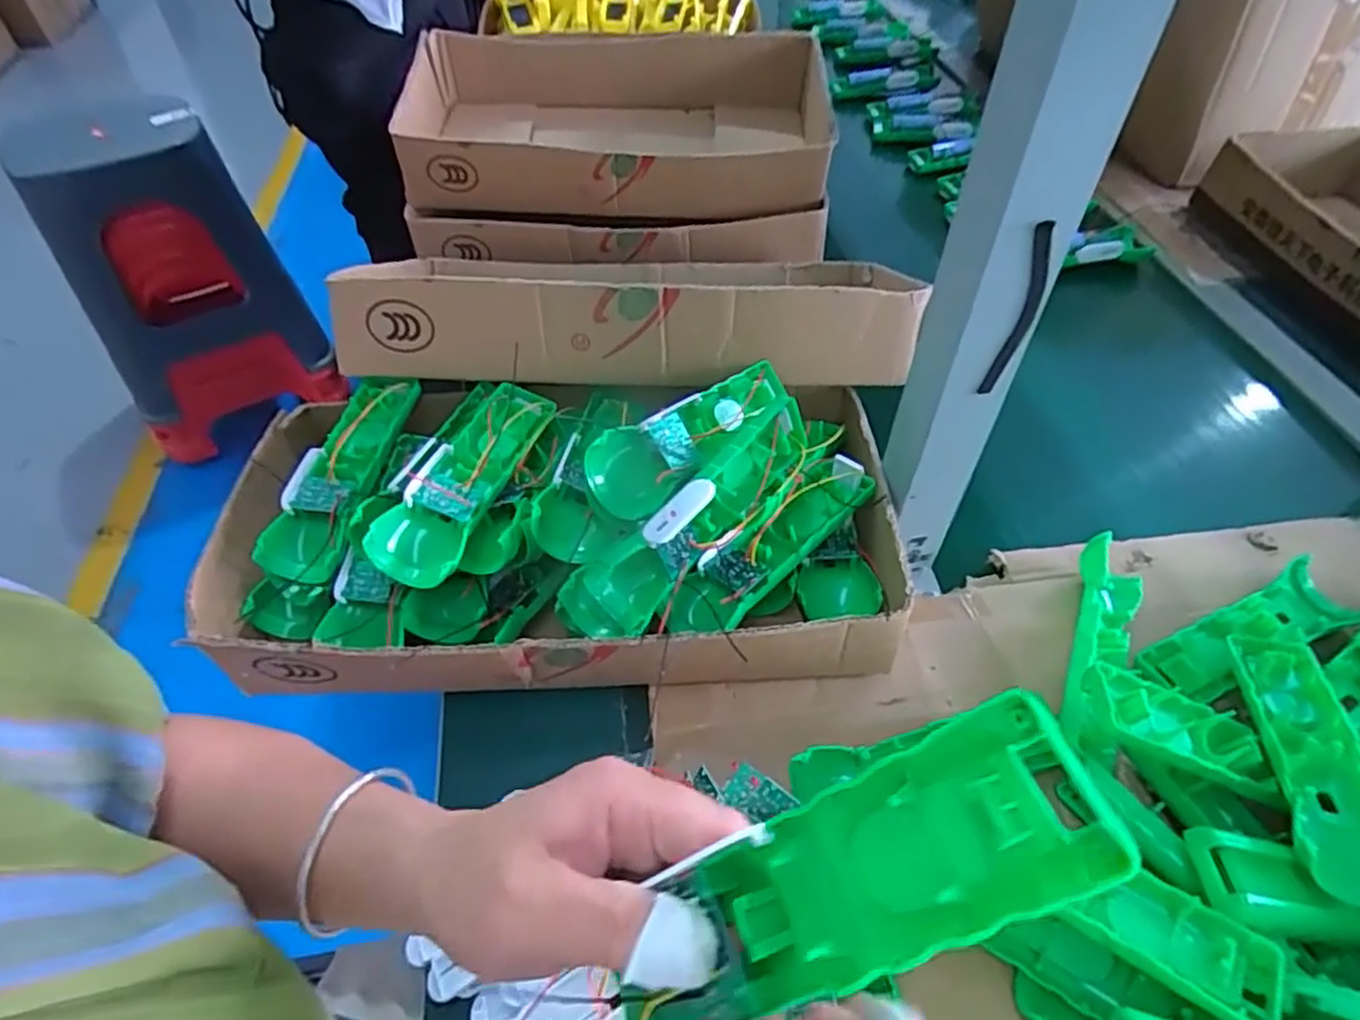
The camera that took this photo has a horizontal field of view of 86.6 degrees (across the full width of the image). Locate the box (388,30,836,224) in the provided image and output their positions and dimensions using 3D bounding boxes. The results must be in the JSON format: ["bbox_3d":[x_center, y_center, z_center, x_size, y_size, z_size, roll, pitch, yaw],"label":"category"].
[{"bbox_3d":[-0.059,-0.415,0.772,0.426,0.099,0.272,-1,50,0],"label":"box"}]

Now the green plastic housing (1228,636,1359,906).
[{"bbox_3d":[0.331,0.122,0.383,0.048,0.028,0.165,13,38,11],"label":"green plastic housing"}]

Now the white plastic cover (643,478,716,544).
[{"bbox_3d":[0.000,0.000,0.401,0.048,0.007,0.016,-44,61,-14],"label":"white plastic cover"}]

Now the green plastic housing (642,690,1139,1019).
[{"bbox_3d":[0.036,0.101,0.183,0.144,0.017,0.044,-40,51,17],"label":"green plastic housing"}]

